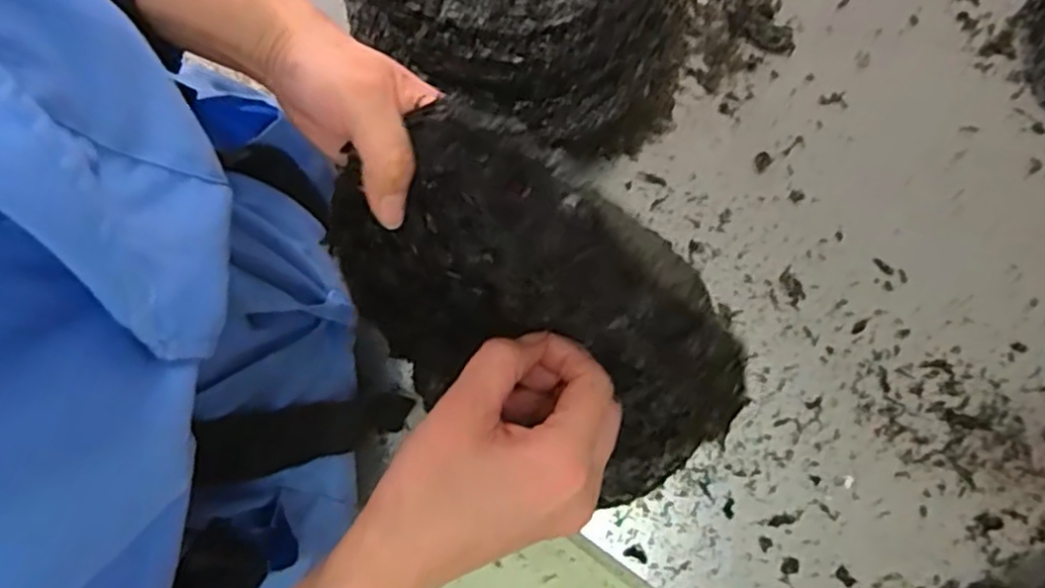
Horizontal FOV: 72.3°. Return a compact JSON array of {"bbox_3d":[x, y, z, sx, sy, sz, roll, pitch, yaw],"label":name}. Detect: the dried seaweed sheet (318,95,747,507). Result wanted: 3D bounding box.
[{"bbox_3d":[0.000,0.005,0.317,0.196,0.181,0.035,35,56,5],"label":"dried seaweed sheet"}]

